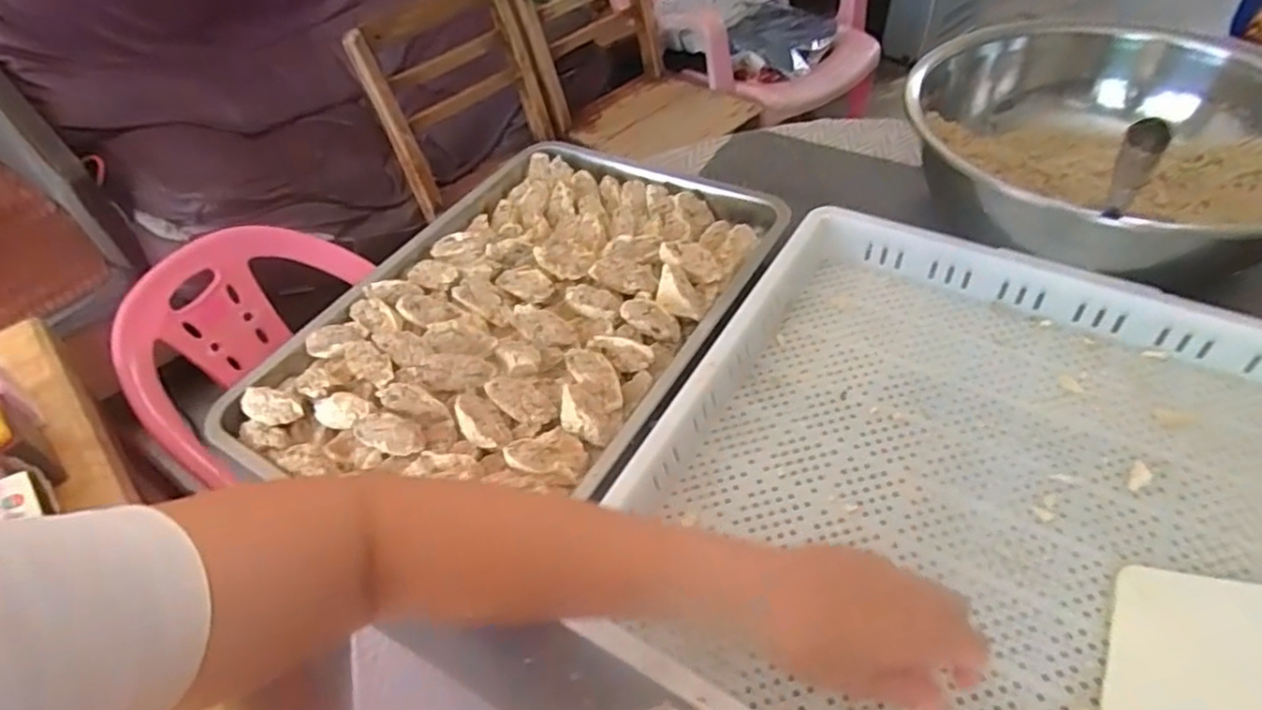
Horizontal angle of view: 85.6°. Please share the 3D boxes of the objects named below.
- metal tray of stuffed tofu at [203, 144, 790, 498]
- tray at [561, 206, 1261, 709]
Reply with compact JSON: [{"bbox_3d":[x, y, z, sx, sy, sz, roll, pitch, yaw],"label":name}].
[{"bbox_3d":[-0.098,-0.049,0.649,0.354,0.041,0.480,21,52,23],"label":"metal tray of stuffed tofu"},{"bbox_3d":[0.262,0.104,0.487,0.473,0.057,0.476,24,53,25],"label":"tray"}]

